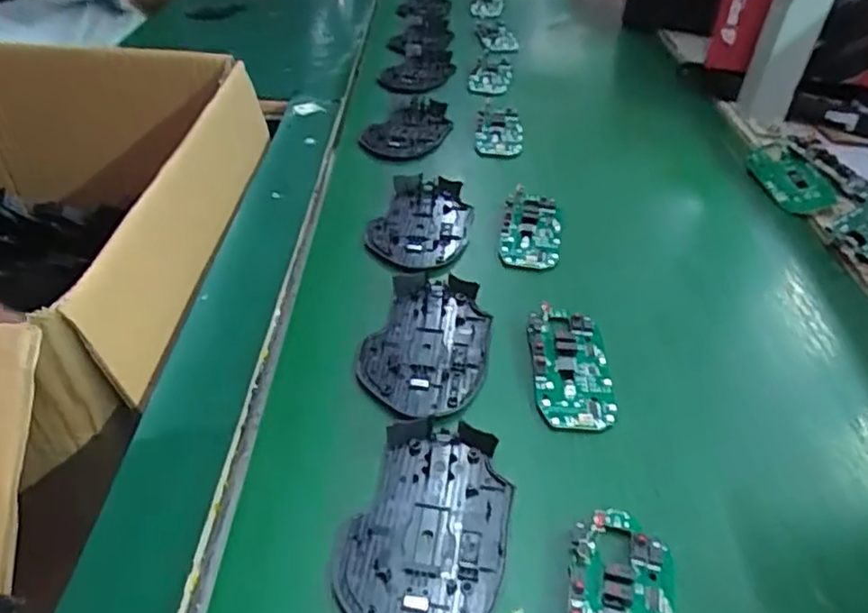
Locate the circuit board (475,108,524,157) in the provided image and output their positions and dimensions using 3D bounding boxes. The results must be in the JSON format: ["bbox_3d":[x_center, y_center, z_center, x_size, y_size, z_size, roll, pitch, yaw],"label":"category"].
[{"bbox_3d":[0.063,-0.169,0.620,0.045,0.009,0.075,4,42,1],"label":"circuit board"}]

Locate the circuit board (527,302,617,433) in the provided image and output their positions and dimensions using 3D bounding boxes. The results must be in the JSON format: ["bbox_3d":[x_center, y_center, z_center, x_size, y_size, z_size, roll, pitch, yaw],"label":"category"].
[{"bbox_3d":[0.082,0.036,0.384,0.046,0.010,0.089,2,45,-1],"label":"circuit board"}]

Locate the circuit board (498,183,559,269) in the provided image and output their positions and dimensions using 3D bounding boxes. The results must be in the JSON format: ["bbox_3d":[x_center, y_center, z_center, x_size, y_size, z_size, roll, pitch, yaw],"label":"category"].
[{"bbox_3d":[0.076,-0.061,0.498,0.045,0.013,0.082,8,45,4],"label":"circuit board"}]

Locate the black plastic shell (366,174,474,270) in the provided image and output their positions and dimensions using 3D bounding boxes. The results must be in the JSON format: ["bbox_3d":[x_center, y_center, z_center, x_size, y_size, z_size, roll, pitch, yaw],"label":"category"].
[{"bbox_3d":[-0.009,-0.067,0.504,0.072,0.010,0.107,14,46,10],"label":"black plastic shell"}]

